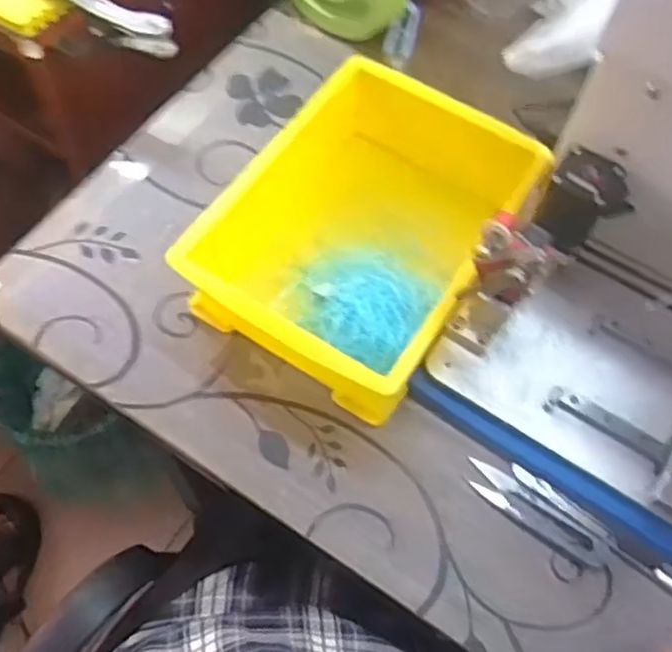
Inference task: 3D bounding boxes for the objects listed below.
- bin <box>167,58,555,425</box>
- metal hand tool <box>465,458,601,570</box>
[{"bbox_3d":[0.021,-0.065,0.523,0.173,0.075,0.223,31,66,12],"label":"bin"},{"bbox_3d":[0.131,0.125,0.468,0.099,0.005,0.022,36,67,14],"label":"metal hand tool"}]

